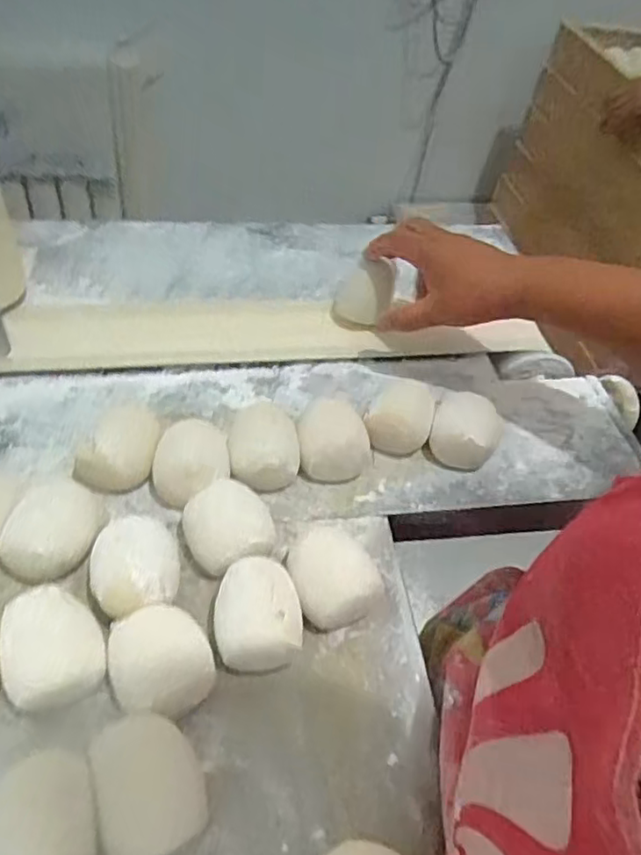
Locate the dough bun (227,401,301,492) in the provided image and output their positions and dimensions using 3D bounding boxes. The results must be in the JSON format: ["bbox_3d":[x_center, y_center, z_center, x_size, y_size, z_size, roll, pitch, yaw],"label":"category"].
[{"bbox_3d":[-0.042,0.016,0.472,0.051,0.043,0.058,-1,48,-8],"label":"dough bun"}]

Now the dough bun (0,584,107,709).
[{"bbox_3d":[-0.149,0.125,0.358,0.050,0.039,0.058,-10,50,-16],"label":"dough bun"}]

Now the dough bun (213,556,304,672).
[{"bbox_3d":[-0.039,0.114,0.390,0.051,0.043,0.066,-6,49,-12],"label":"dough bun"}]

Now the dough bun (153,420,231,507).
[{"bbox_3d":[-0.093,0.027,0.456,0.053,0.039,0.059,-5,49,-11],"label":"dough bun"}]

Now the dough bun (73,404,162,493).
[{"bbox_3d":[-0.144,0.013,0.456,0.053,0.045,0.059,7,48,-1],"label":"dough bun"}]

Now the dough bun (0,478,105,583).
[{"bbox_3d":[-0.168,0.067,0.408,0.048,0.041,0.065,19,49,10],"label":"dough bun"}]

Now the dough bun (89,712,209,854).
[{"bbox_3d":[-0.087,0.183,0.324,0.051,0.031,0.061,-13,51,-18],"label":"dough bun"}]

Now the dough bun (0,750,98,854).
[{"bbox_3d":[-0.133,0.195,0.306,0.047,0.031,0.060,-11,51,-16],"label":"dough bun"}]

